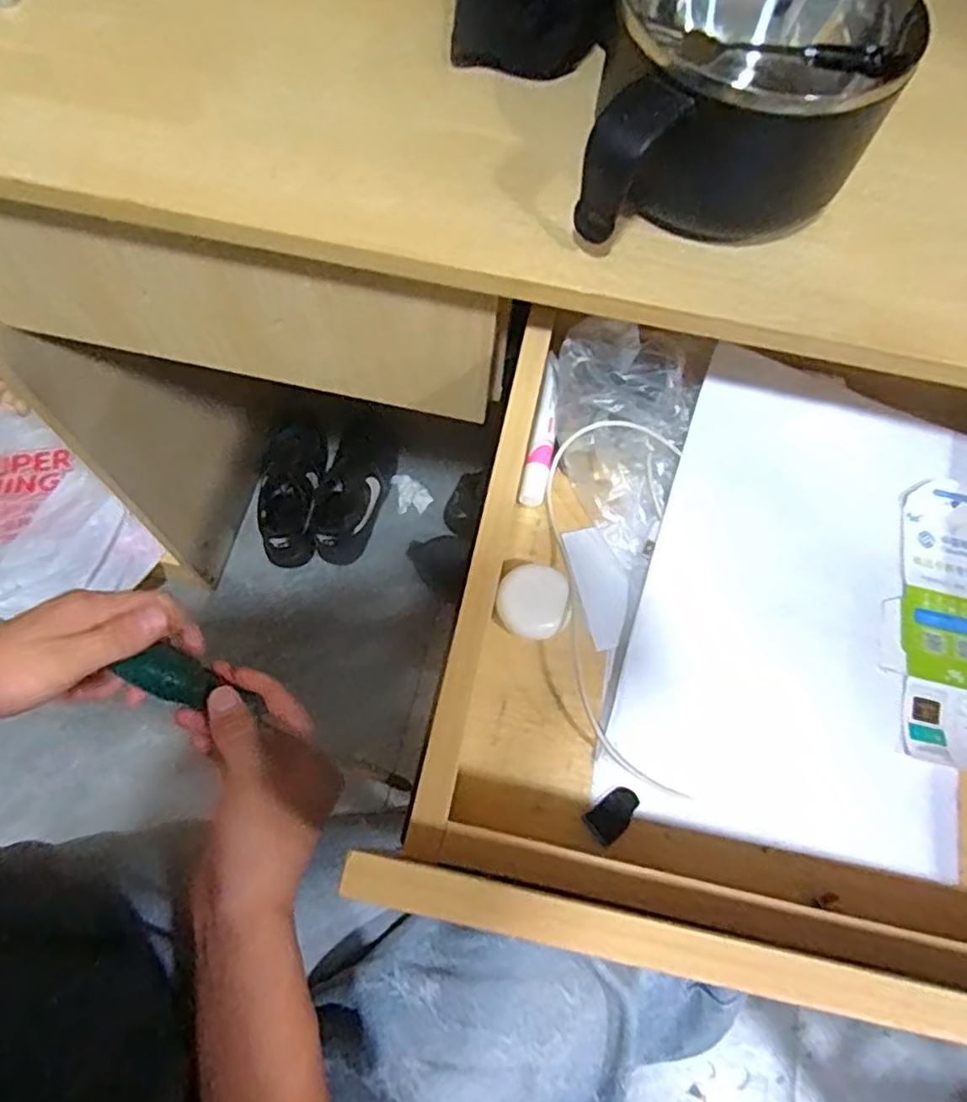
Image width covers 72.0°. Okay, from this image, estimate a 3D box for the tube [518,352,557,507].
[{"bbox_3d":[0.040,-0.080,0.456,0.017,0.024,0.098,10,95,2],"label":"tube"}]

